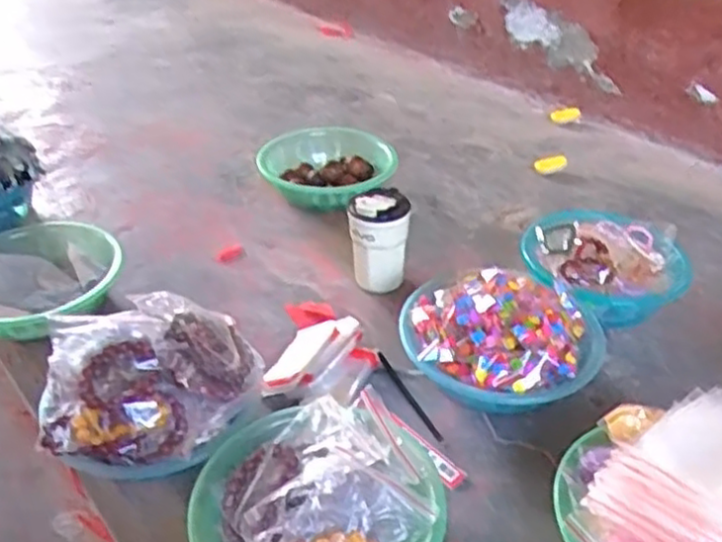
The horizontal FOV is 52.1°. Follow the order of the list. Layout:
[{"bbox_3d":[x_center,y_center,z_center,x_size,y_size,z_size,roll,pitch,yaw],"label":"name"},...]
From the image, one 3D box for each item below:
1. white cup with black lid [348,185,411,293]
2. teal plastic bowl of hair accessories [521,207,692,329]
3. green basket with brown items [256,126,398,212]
[{"bbox_3d":[0.026,-0.040,1.062,0.084,0.146,0.068,1,35,1],"label":"white cup with black lid"},{"bbox_3d":[0.338,-0.005,1.018,0.209,0.100,0.197,0,35,0],"label":"teal plastic bowl of hair accessories"},{"bbox_3d":[-0.059,-0.180,1.291,0.233,0.079,0.244,-2,35,-3],"label":"green basket with brown items"}]

